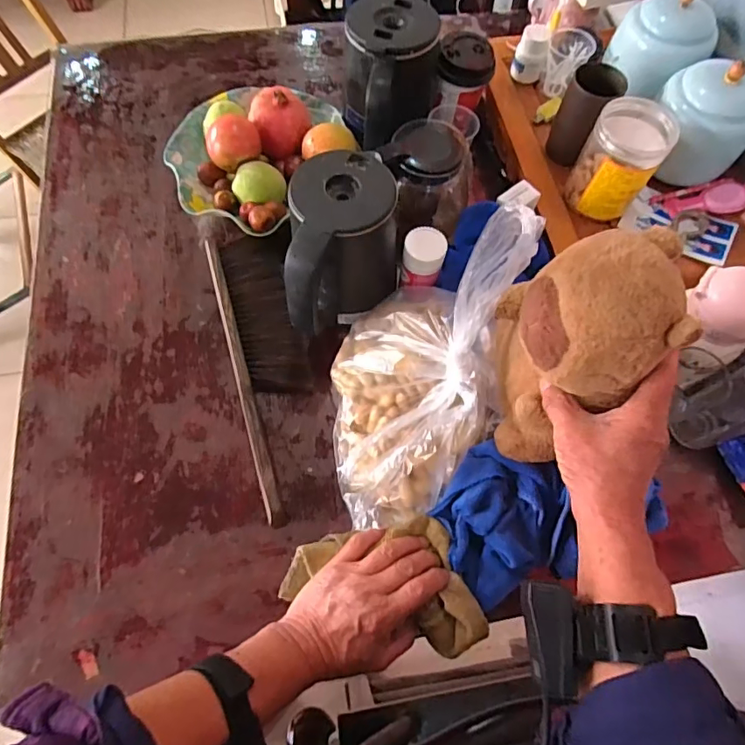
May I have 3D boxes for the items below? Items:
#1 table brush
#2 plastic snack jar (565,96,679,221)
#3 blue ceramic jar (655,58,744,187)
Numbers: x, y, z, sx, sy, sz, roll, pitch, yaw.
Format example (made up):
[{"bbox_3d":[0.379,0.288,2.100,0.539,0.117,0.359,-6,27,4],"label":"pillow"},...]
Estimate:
[{"bbox_3d":[-0.119,-0.015,0.579,0.091,0.034,0.353,-13,68,-7],"label":"table brush"},{"bbox_3d":[0.285,-0.245,0.576,0.082,0.100,0.079,1,67,-1],"label":"plastic snack jar"},{"bbox_3d":[0.394,-0.300,0.589,0.087,0.113,0.088,1,67,-1],"label":"blue ceramic jar"}]

